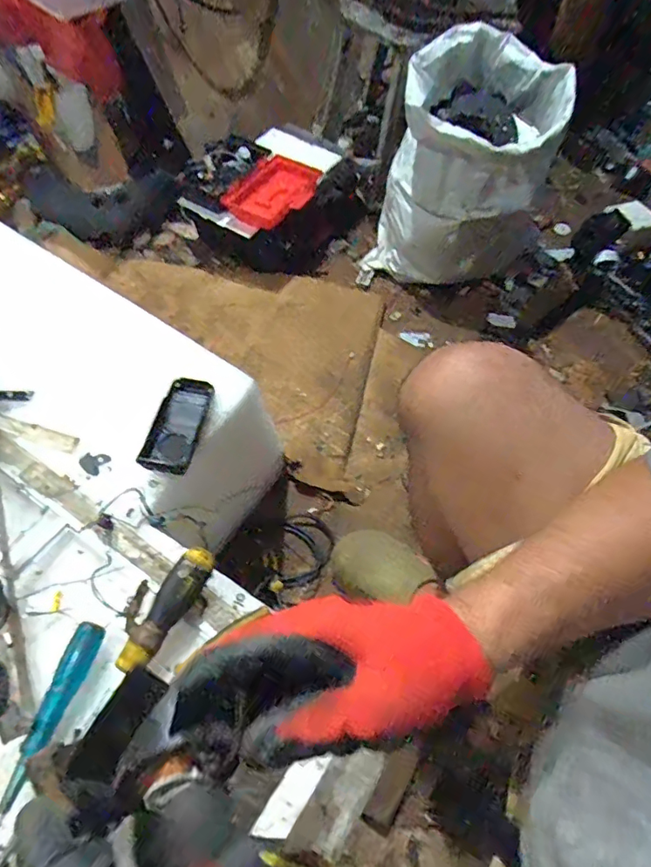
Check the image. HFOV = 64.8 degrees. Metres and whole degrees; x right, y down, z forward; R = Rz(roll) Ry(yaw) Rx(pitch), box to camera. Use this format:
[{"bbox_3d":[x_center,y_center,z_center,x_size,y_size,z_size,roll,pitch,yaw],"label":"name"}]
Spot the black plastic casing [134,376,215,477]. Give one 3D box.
[{"bbox_3d":[-0.172,-0.010,0.594,0.057,0.017,0.118,10,59,4],"label":"black plastic casing"}]

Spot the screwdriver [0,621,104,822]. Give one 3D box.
[{"bbox_3d":[-0.241,0.275,0.407,0.023,0.026,0.242,13,59,6],"label":"screwdriver"}]

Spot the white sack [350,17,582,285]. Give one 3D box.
[{"bbox_3d":[0.275,-0.498,1.040,0.330,0.408,0.229,17,60,9],"label":"white sack"}]

